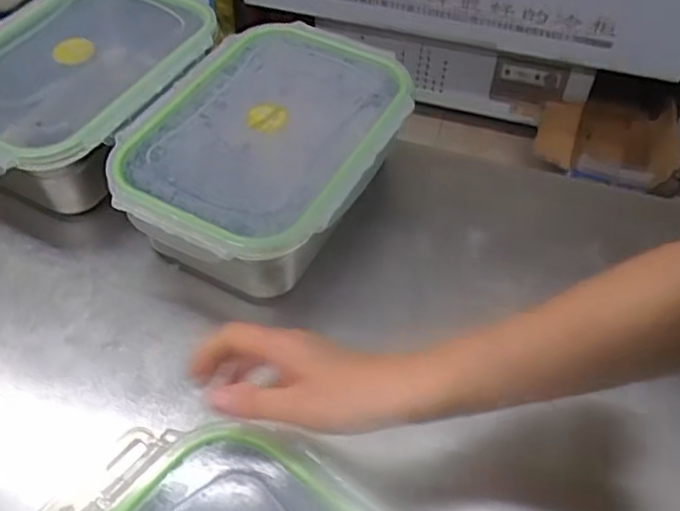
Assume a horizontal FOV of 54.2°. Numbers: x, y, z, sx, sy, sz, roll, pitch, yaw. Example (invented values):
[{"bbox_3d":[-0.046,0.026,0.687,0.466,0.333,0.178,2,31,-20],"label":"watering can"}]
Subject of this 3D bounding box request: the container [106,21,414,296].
[{"bbox_3d":[-0.068,-0.098,0.657,0.223,0.103,0.304,23,54,16],"label":"container"}]

